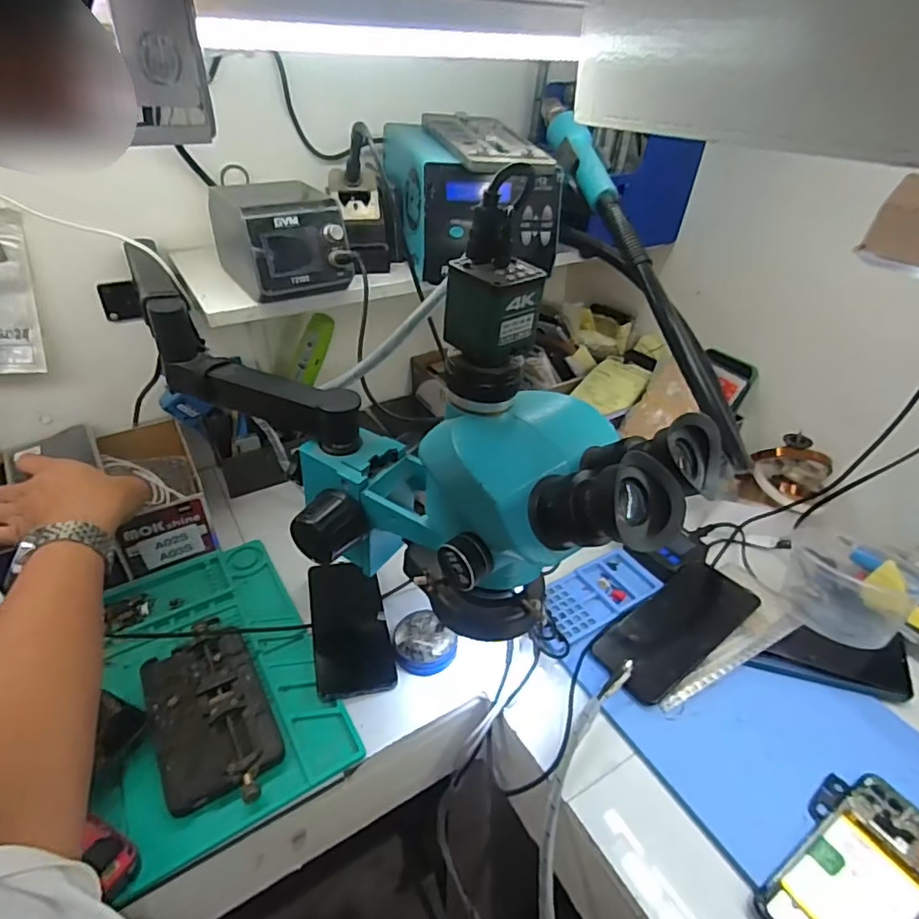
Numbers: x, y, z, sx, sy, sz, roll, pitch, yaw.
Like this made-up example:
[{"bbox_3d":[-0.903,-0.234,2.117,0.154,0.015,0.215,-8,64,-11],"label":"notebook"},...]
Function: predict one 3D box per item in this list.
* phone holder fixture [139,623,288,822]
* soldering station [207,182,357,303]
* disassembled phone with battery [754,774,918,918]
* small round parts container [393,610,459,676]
[{"bbox_3d":[-0.215,0.209,0.477,0.087,0.023,0.177,-20,41,-27],"label":"phone holder fixture"},{"bbox_3d":[-0.169,-0.211,0.531,0.102,0.081,0.127,-16,39,-23],"label":"soldering station"},{"bbox_3d":[0.280,0.290,0.396,0.159,0.017,0.083,-20,41,-26],"label":"disassembled phone with battery"},{"bbox_3d":[-0.033,0.176,0.545,0.059,0.014,0.066,-4,36,-7],"label":"small round parts container"}]

